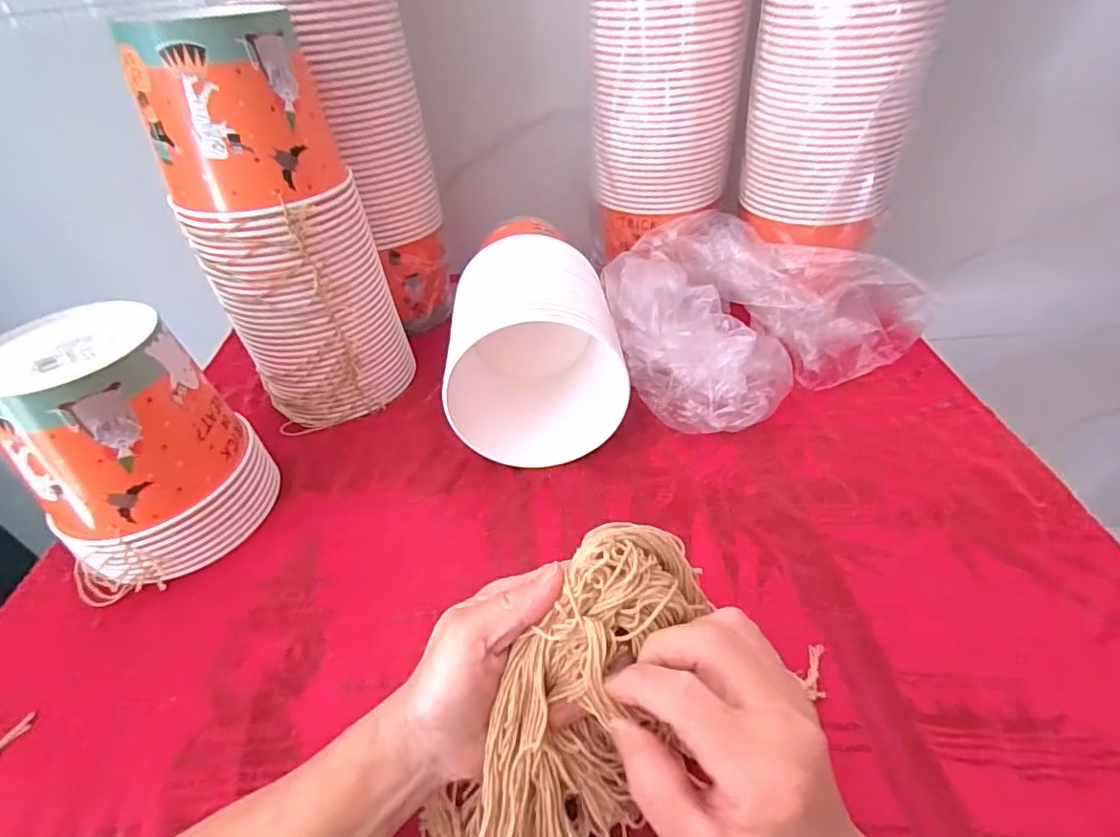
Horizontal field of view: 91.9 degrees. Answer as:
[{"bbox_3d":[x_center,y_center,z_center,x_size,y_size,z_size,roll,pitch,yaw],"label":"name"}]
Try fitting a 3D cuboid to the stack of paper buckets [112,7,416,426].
[{"bbox_3d":[-0.273,-0.179,0.551,0.162,0.367,0.132,-18,42,-13],"label":"stack of paper buckets"}]

